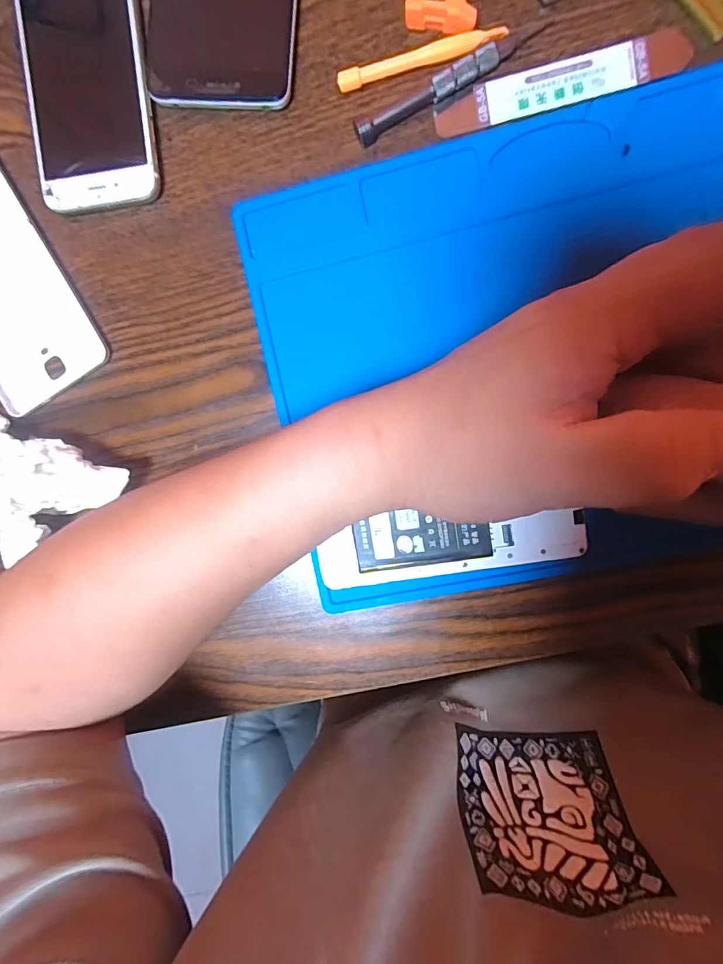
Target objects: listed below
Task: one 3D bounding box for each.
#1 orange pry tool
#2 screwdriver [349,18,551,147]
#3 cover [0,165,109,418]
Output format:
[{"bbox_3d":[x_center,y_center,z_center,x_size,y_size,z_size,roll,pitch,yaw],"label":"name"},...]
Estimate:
[{"bbox_3d":[0.029,-0.209,0.227,0.081,0.006,0.008,-12,95,7],"label":"orange pry tool"},{"bbox_3d":[0.044,-0.196,0.226,0.101,0.010,0.010,-26,93,8],"label":"screwdriver"},{"bbox_3d":[-0.207,-0.116,0.263,0.072,0.007,0.141,-28,93,8],"label":"cover"}]

